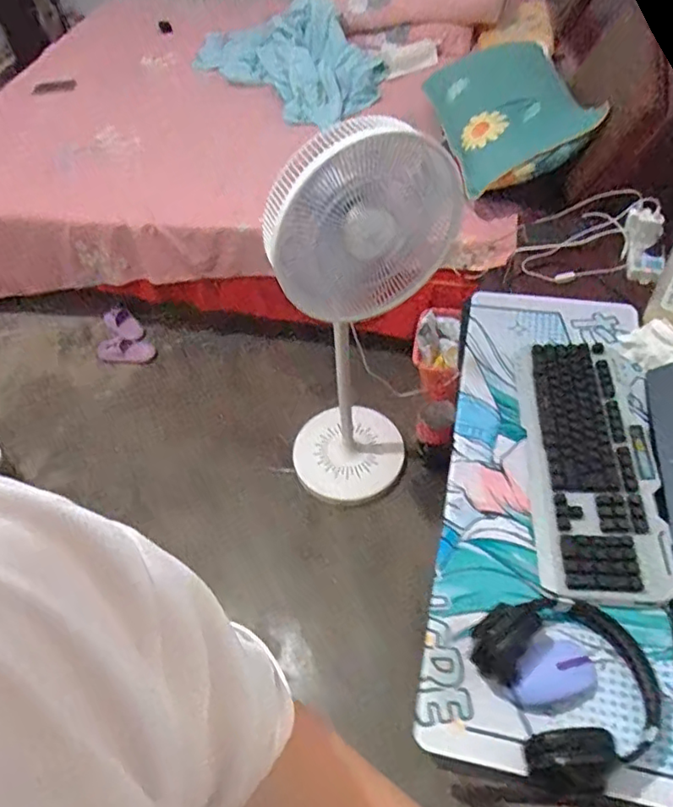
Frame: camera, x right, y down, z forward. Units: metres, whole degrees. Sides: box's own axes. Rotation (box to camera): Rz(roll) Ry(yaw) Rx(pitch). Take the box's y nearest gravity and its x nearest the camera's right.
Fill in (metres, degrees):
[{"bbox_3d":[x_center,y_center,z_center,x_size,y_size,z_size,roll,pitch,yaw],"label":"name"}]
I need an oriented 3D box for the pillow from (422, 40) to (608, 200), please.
[{"bbox_3d":[0.471,-0.819,1.621,0.352,0.142,0.522,-22,55,17],"label":"pillow"}]

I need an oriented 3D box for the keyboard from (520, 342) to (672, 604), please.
[{"bbox_3d":[0.381,0.075,0.874,0.174,0.029,0.435,2,53,7],"label":"keyboard"}]

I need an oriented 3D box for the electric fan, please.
[{"bbox_3d":[0.032,-0.156,1.393,0.368,1.072,0.287,-24,54,-12],"label":"electric fan"}]

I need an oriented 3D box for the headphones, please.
[{"bbox_3d":[0.279,0.323,0.681,0.184,0.067,0.202,-19,54,-9],"label":"headphones"}]

